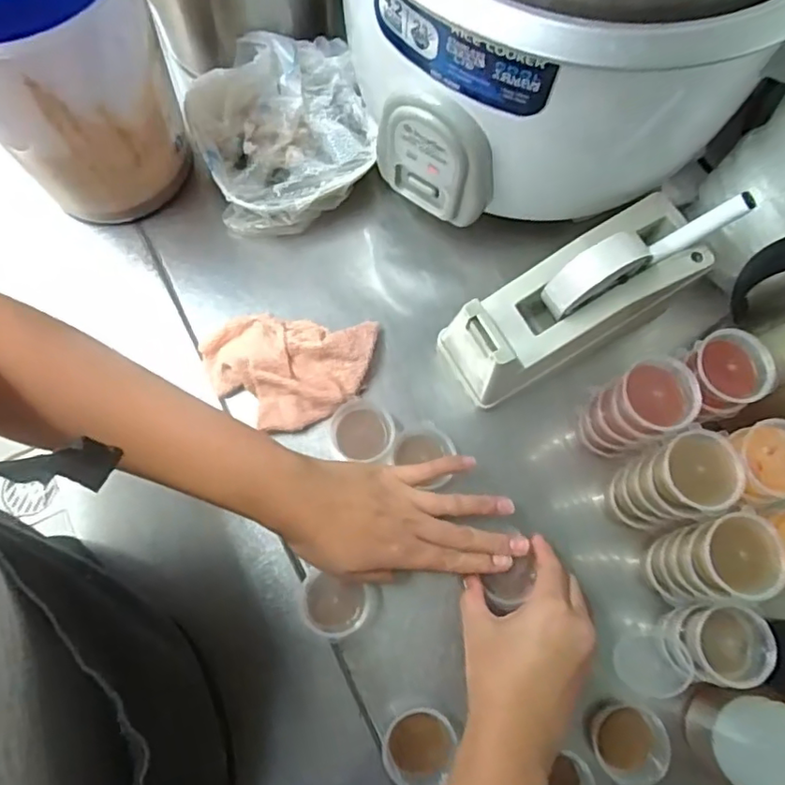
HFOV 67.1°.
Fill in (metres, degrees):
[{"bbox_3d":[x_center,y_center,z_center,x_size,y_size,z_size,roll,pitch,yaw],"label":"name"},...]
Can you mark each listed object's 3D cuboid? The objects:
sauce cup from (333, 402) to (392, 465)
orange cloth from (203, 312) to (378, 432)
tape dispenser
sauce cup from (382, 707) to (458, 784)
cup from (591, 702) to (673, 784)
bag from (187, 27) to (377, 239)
[{"bbox_3d":[-0.025,0.032,0.485,0.047,0.034,0.049,0,74,-1],"label":"sauce cup"},{"bbox_3d":[-0.091,-0.017,0.495,0.136,0.040,0.096,8,74,1],"label":"orange cloth"},{"bbox_3d":[0.148,-0.077,0.457,0.228,0.077,0.077,-30,76,6],"label":"tape dispenser"},{"bbox_3d":[0.021,0.253,0.422,0.053,0.043,0.049,0,74,-1],"label":"sauce cup"},{"bbox_3d":[0.170,0.251,0.426,0.050,0.043,0.052,0,74,-1],"label":"cup"},{"bbox_3d":[-0.097,-0.230,0.539,0.154,0.071,0.159,-20,75,-7],"label":"bag"}]

